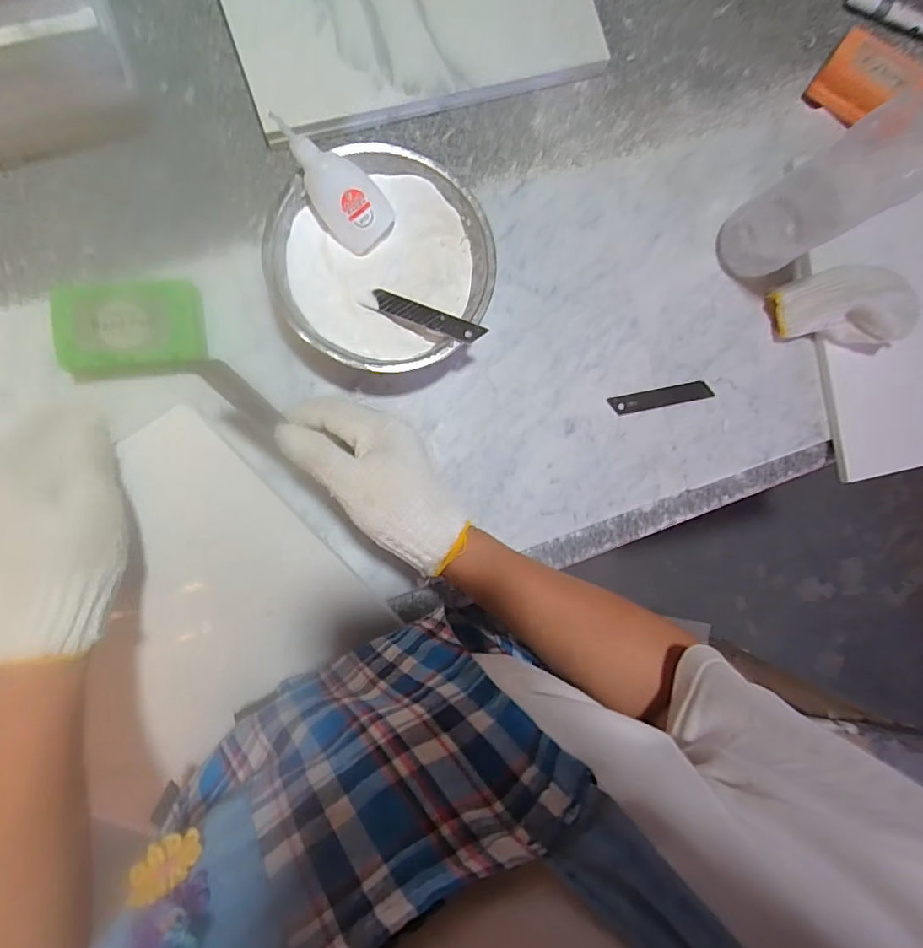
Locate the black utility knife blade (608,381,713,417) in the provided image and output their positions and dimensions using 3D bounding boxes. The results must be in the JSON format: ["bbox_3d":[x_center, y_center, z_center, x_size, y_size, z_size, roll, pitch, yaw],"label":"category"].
[{"bbox_3d":[0.182,-0.069,0.457,0.098,0.004,0.017,-12,90,-9],"label":"black utility knife blade"}]

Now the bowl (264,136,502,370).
[{"bbox_3d":[-0.059,-0.158,0.390,0.158,0.066,0.153,0,91,-8],"label":"bowl"}]

